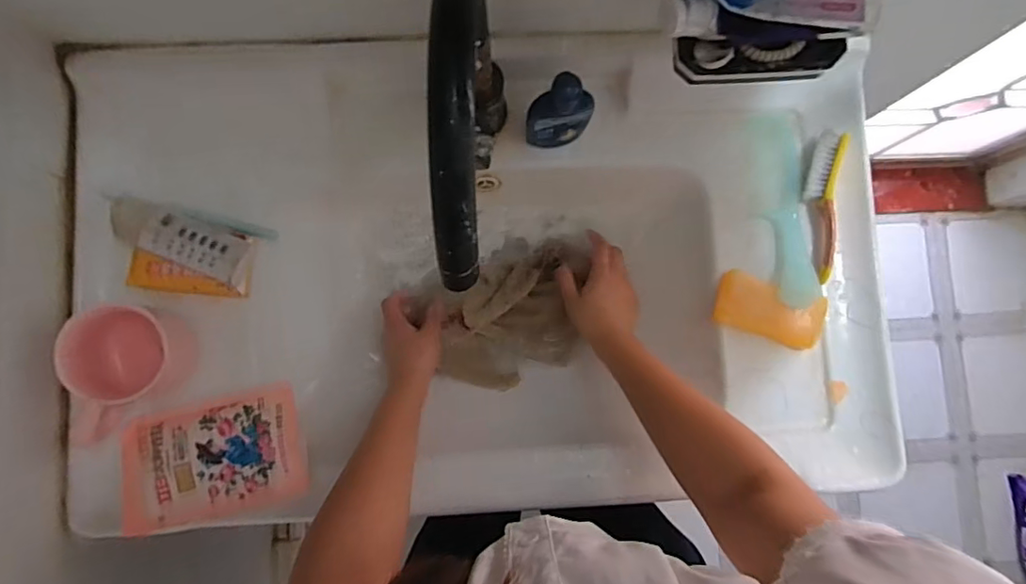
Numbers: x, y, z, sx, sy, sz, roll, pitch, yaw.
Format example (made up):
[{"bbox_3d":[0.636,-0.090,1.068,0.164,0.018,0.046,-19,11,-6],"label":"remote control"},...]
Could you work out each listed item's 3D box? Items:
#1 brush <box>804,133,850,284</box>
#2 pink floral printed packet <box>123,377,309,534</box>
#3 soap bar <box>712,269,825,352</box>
[{"bbox_3d":[0.316,-0.089,0.566,0.030,0.024,0.152,7,84,-1],"label":"brush"},{"bbox_3d":[-0.284,0.157,0.527,0.161,0.016,0.111,-15,78,-6],"label":"pink floral printed packet"},{"bbox_3d":[0.265,0.020,0.571,0.110,0.015,0.058,18,84,0],"label":"soap bar"}]

